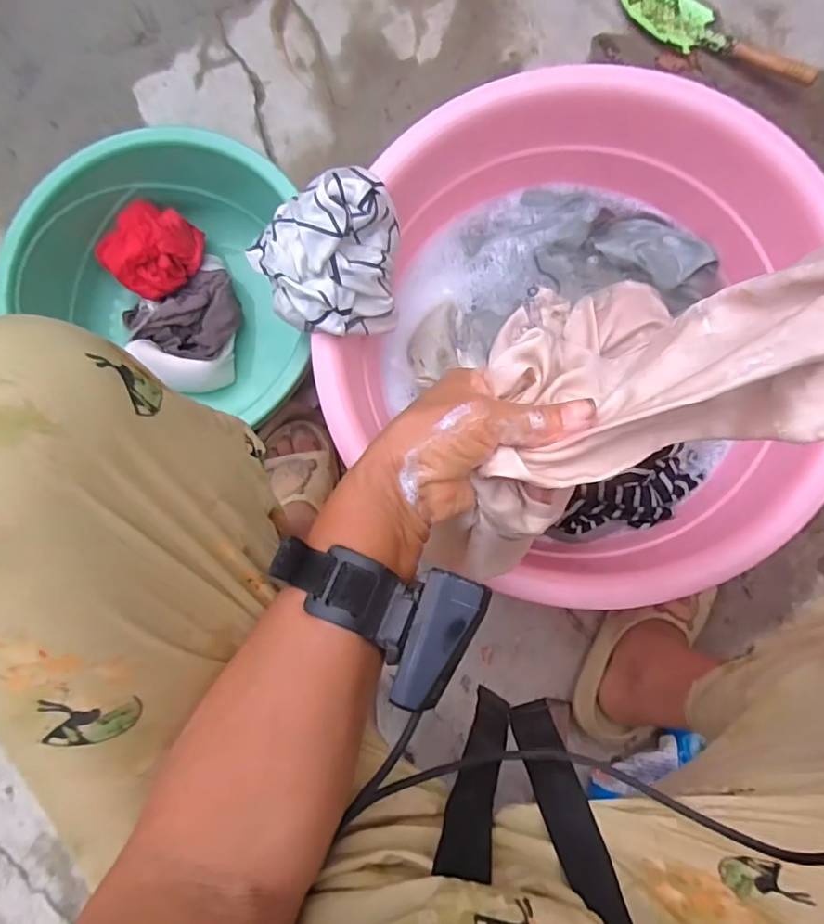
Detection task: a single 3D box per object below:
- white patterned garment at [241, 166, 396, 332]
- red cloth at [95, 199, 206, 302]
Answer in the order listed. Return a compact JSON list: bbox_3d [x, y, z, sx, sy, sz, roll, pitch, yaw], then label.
[{"bbox_3d":[-0.071,-0.184,0.508,0.129,0.079,0.136,0,85,4],"label":"white patterned garment"},{"bbox_3d":[-0.313,-0.257,0.683,0.095,0.055,0.103,39,89,6],"label":"red cloth"}]

